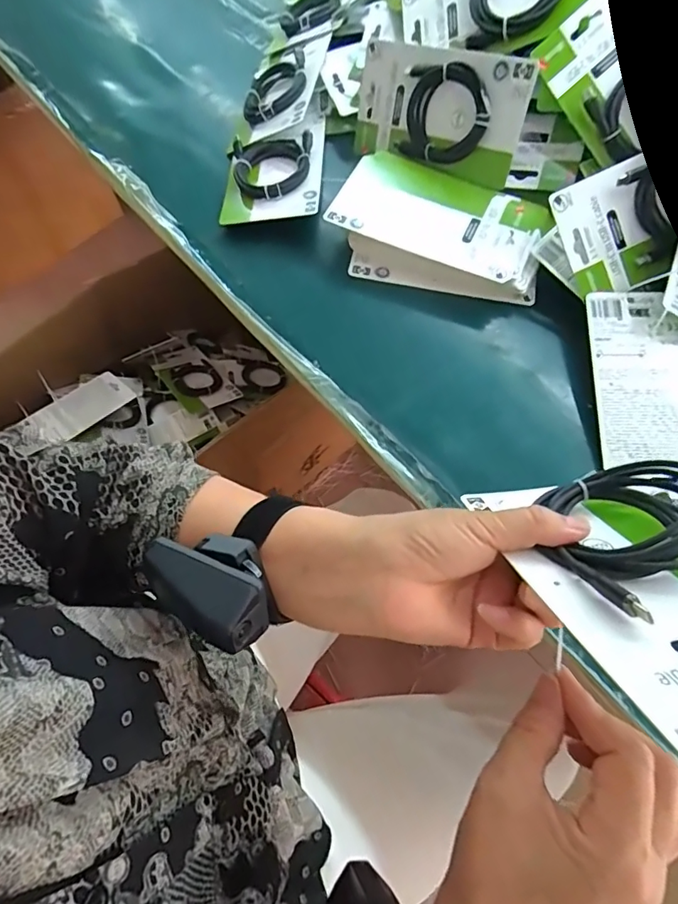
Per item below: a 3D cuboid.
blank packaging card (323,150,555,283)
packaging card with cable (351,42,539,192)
[{"bbox_3d":[0.100,-0.234,0.475,0.194,0.019,0.112,21,68,8],"label":"blank packaging card"},{"bbox_3d":[0.093,-0.337,0.484,0.181,0.097,0.019,27,42,23],"label":"packaging card with cable"}]

